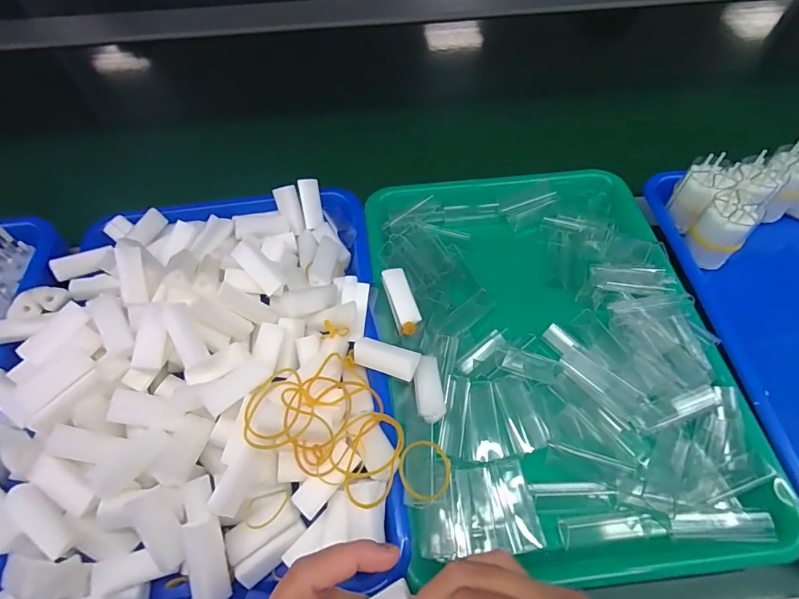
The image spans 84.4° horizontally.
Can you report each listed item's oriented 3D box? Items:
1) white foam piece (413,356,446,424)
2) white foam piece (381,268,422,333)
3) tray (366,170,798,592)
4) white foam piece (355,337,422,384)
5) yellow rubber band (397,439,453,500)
[{"bbox_3d":[0.020,0.061,0.306,0.020,0.007,0.048,-6,58,-3],"label":"white foam piece"},{"bbox_3d":[0.001,-0.001,0.338,0.020,0.006,0.048,-15,73,-8],"label":"white foam piece"},{"bbox_3d":[0.108,0.024,0.348,0.243,0.043,0.338,-6,58,-3],"label":"tray"},{"bbox_3d":[-0.010,0.041,0.309,0.046,0.012,0.021,20,60,13],"label":"white foam piece"},{"bbox_3d":[0.016,0.106,0.274,0.033,0.006,0.034,6,66,-13],"label":"yellow rubber band"}]

